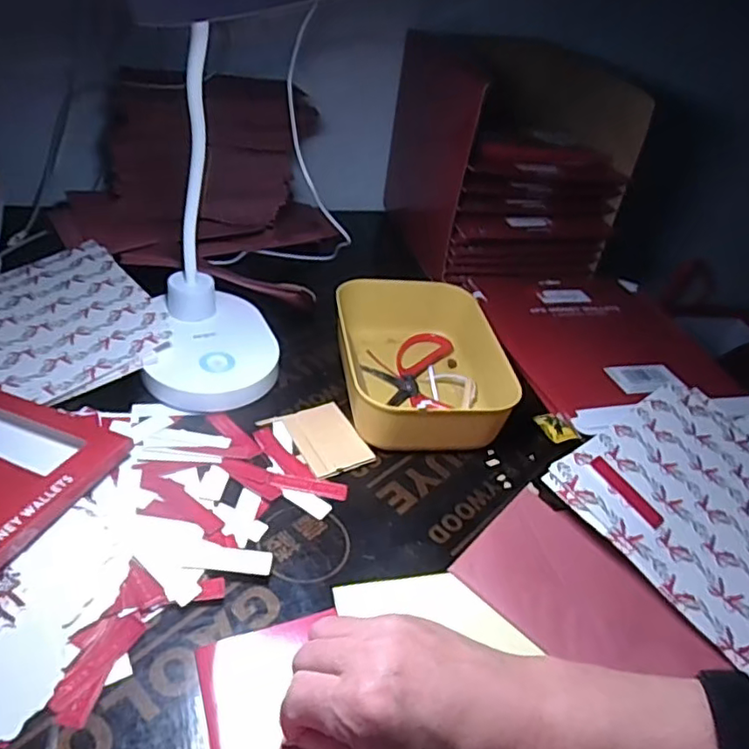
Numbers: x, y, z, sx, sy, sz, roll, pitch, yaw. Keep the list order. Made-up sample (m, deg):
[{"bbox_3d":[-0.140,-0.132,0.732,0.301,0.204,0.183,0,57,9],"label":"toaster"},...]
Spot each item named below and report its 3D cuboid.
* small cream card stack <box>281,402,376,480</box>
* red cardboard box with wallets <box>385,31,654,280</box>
[{"bbox_3d":[-0.039,0.050,0.505,0.051,0.004,0.076,-13,44,-27],"label":"small cream card stack"},{"bbox_3d":[0.163,-0.275,0.771,0.228,0.221,0.278,-4,40,-17],"label":"red cardboard box with wallets"}]

